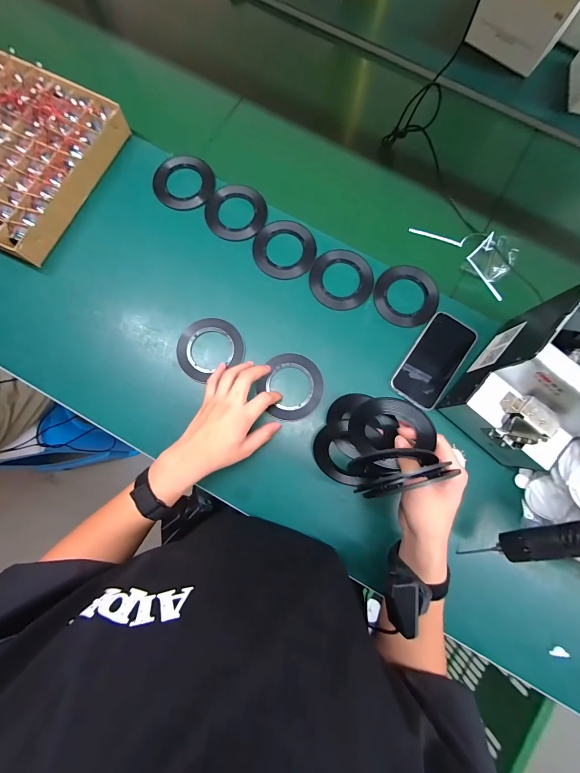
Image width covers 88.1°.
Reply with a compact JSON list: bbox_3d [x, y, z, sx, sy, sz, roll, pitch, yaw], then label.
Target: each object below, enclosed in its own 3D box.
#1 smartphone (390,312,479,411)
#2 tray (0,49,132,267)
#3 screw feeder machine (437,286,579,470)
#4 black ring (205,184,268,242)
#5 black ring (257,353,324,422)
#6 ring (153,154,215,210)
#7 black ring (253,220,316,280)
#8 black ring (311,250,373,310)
[{"bbox_3d":[0.218,-0.040,0.450,0.075,0.010,0.148,34,81,5],"label":"smartphone"},{"bbox_3d":[-0.517,-0.404,0.485,0.421,0.048,0.301,26,80,4],"label":"tray"},{"bbox_3d":[0.321,-0.001,0.374,0.132,0.143,0.172,40,82,6],"label":"screw feeder machine"},{"bbox_3d":[-0.087,-0.284,0.490,0.100,0.010,0.093,0,80,-1],"label":"black ring"},{"bbox_3d":[0.002,-0.001,0.449,0.093,0.008,0.099,0,80,-1],"label":"black ring"},{"bbox_3d":[-0.181,-0.343,0.500,0.097,0.013,0.091,0,80,-1],"label":"ring"},{"bbox_3d":[-0.008,-0.225,0.485,0.099,0.007,0.102,0,80,-1],"label":"black ring"},{"bbox_3d":[0.082,-0.170,0.480,0.100,0.013,0.097,0,80,-1],"label":"black ring"}]

